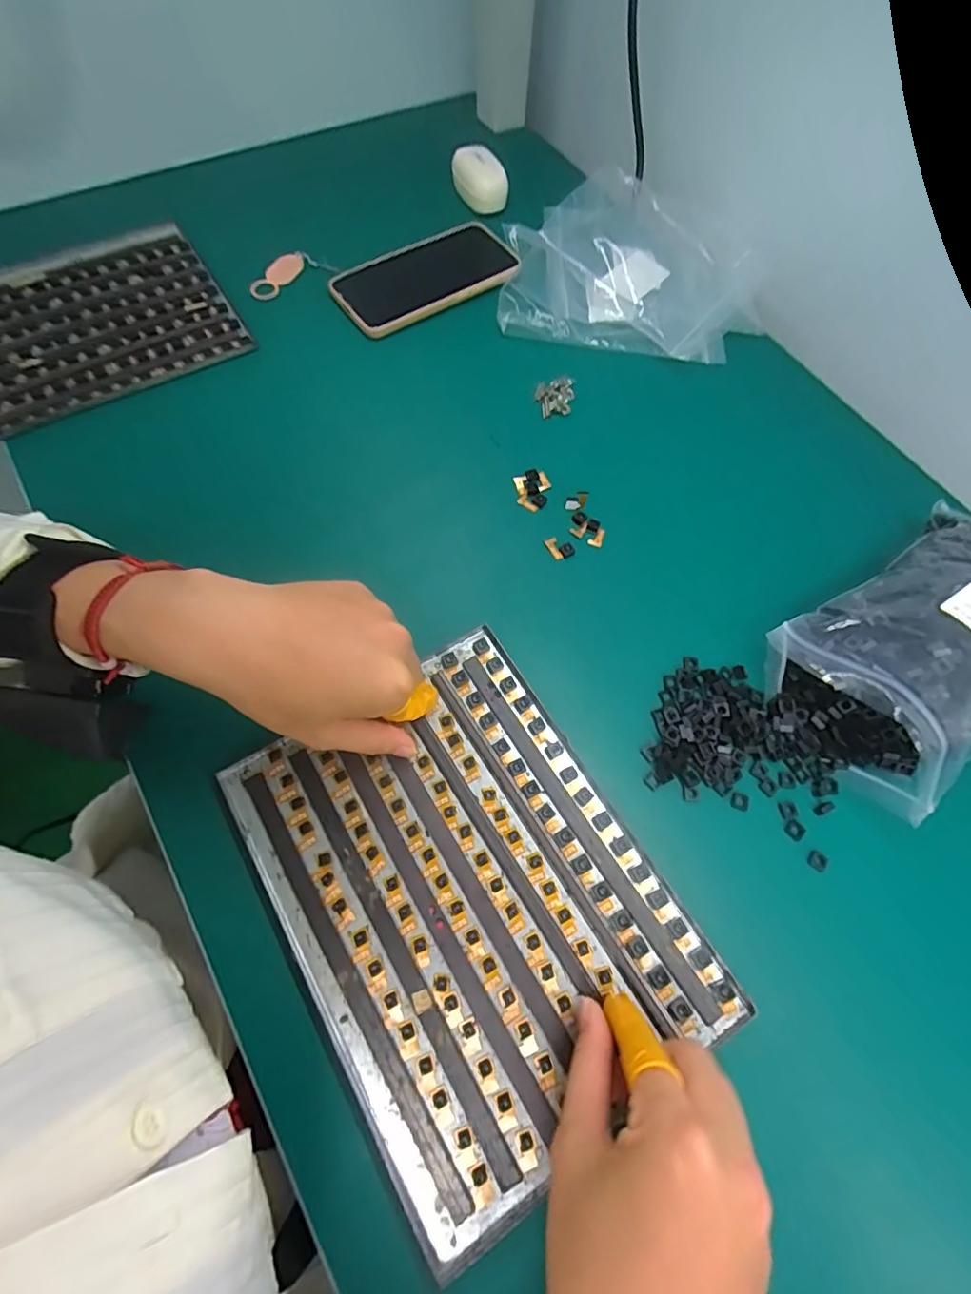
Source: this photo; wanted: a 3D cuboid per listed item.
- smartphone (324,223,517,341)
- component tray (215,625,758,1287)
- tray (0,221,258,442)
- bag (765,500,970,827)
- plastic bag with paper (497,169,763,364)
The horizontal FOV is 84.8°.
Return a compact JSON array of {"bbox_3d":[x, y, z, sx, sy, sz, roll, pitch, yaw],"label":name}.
[{"bbox_3d":[-0.056,-0.330,0.471,0.159,0.016,0.080,-32,73,-15],"label":"smartphone"},{"bbox_3d":[-0.010,0.130,0.287,0.180,0.008,0.242,-30,71,-12],"label":"component tray"},{"bbox_3d":[-0.340,-0.256,0.432,0.243,0.023,0.181,-31,71,-13],"label":"tray"},{"bbox_3d":[0.271,-0.003,0.316,0.180,0.065,0.124,-28,72,-14],"label":"bag"},{"bbox_3d":[0.131,-0.341,0.466,0.215,0.037,0.185,15,67,3],"label":"plastic bag with paper"}]

